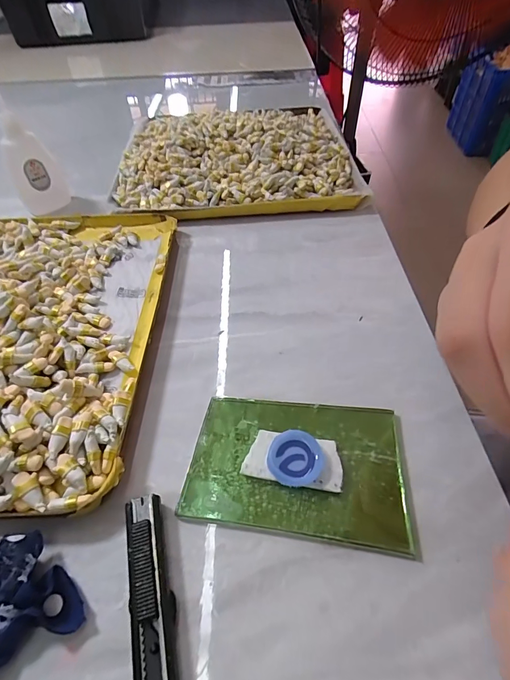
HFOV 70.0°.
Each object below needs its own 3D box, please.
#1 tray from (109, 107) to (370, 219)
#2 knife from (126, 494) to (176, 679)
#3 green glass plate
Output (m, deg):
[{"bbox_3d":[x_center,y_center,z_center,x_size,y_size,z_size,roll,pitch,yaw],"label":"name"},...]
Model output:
[{"bbox_3d":[-0.023,-0.200,0.386,0.230,0.037,0.218,-3,50,-2],"label":"tray"},{"bbox_3d":[-0.034,0.125,0.129,0.015,0.011,0.133,-12,50,-9],"label":"knife"},{"bbox_3d":[0.021,0.060,0.182,0.103,0.009,0.066,7,50,7],"label":"green glass plate"}]

